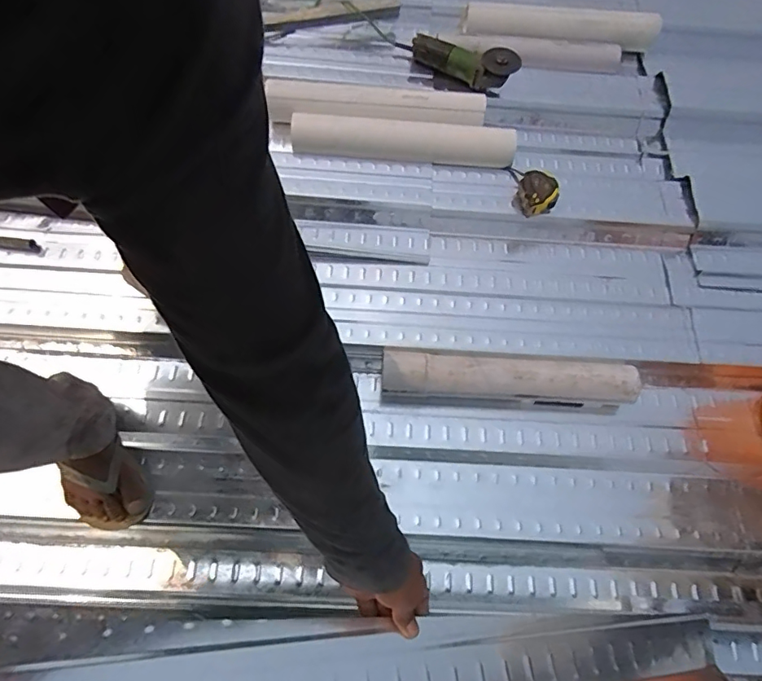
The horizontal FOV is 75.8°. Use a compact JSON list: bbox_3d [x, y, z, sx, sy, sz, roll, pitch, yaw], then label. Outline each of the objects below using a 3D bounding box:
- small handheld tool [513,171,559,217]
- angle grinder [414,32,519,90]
[{"bbox_3d":[0.341,-0.320,1.072,0.086,0.060,0.092,2,66,-4],"label":"small handheld tool"},{"bbox_3d":[0.193,-0.678,1.196,0.273,0.100,0.083,30,68,9],"label":"angle grinder"}]

